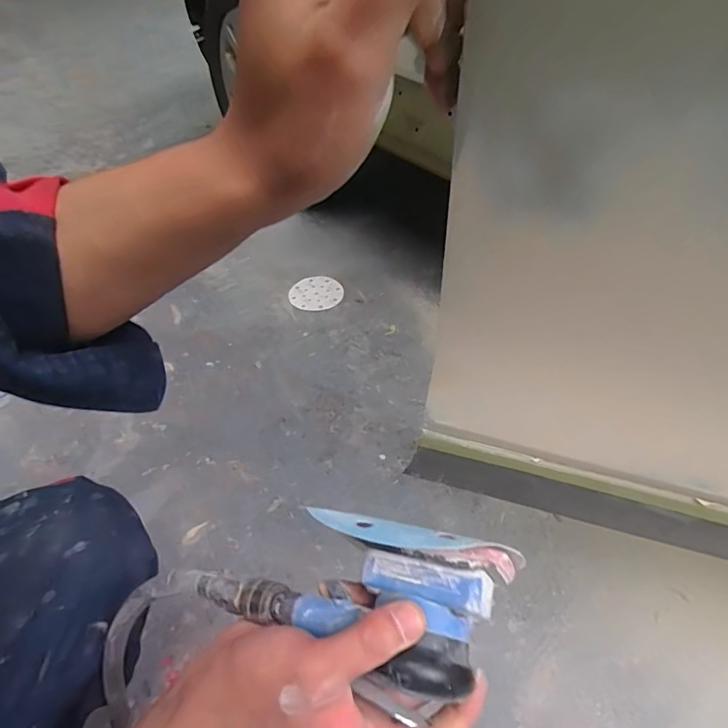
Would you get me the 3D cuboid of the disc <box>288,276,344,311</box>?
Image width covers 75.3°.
[{"bbox_3d":[-0.128,-0.188,1.274,0.141,0.011,0.121,-21,59,-15],"label":"disc"}]

